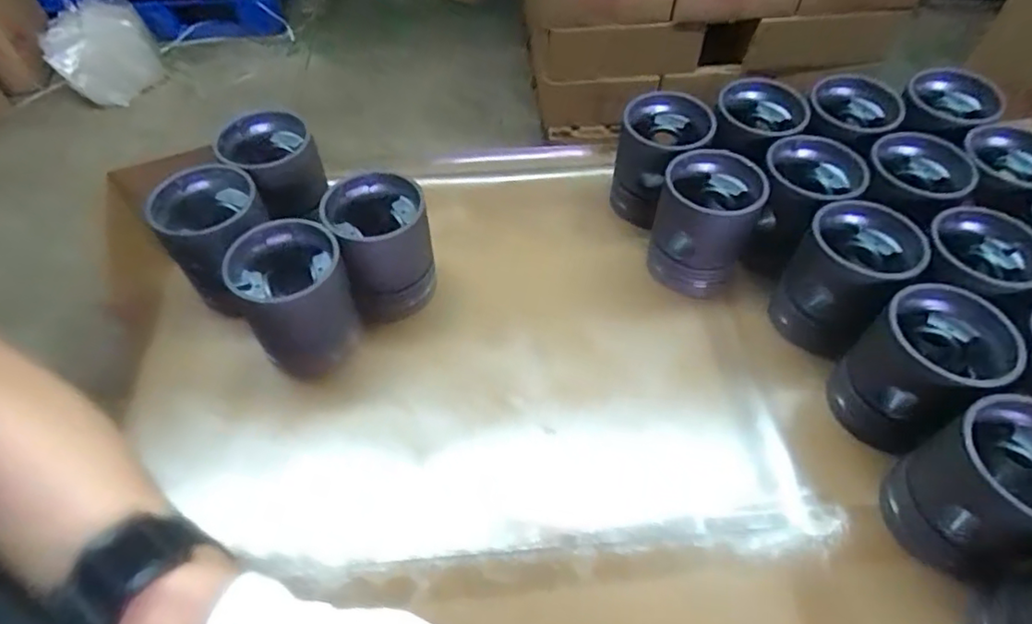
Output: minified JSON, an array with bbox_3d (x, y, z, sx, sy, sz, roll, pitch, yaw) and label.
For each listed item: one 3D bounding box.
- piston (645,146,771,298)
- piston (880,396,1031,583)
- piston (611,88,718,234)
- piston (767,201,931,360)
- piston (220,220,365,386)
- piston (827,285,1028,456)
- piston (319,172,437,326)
[{"bbox_3d":[0.184,-0.086,0.586,0.087,0.110,0.093,-1,52,1],"label":"piston"},{"bbox_3d":[0.332,0.126,0.415,0.090,0.111,0.088,-1,52,1],"label":"piston"},{"bbox_3d":[0.157,-0.158,0.640,0.098,0.114,0.088,16,54,13],"label":"piston"},{"bbox_3d":[0.297,-0.033,0.540,0.086,0.107,0.101,29,58,22],"label":"piston"},{"bbox_3d":[-0.191,-0.009,0.525,0.089,0.122,0.083,-30,57,-20],"label":"piston"},{"bbox_3d":[0.324,0.047,0.477,0.093,0.105,0.089,-1,52,1],"label":"piston"},{"bbox_3d":[-0.126,-0.056,0.568,0.090,0.112,0.107,-23,55,-16],"label":"piston"}]

